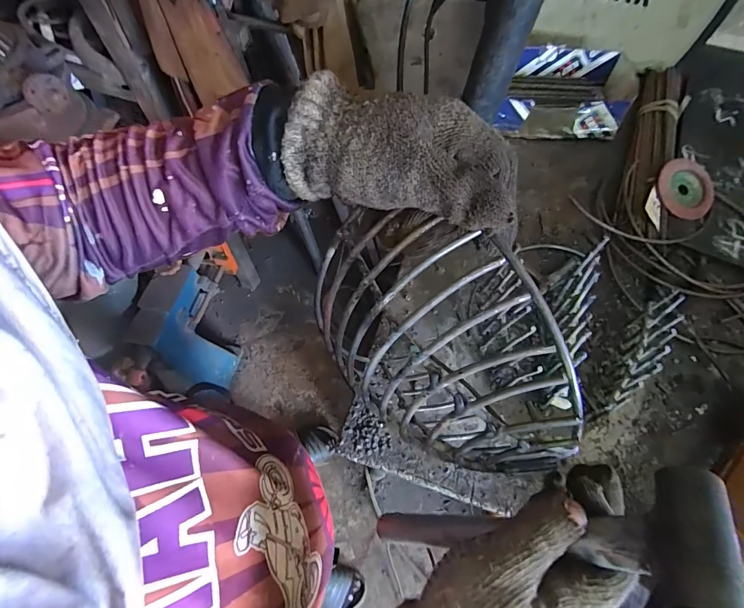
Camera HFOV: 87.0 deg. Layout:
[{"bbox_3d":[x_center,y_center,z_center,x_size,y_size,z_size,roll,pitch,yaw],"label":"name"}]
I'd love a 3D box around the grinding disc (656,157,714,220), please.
[{"bbox_3d":[0.430,-0.158,0.540,0.075,0.006,0.084,-6,83,-3],"label":"grinding disc"}]

